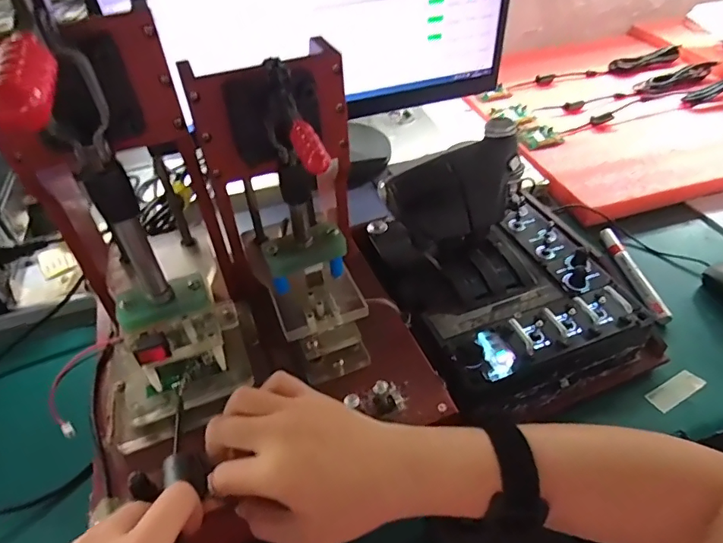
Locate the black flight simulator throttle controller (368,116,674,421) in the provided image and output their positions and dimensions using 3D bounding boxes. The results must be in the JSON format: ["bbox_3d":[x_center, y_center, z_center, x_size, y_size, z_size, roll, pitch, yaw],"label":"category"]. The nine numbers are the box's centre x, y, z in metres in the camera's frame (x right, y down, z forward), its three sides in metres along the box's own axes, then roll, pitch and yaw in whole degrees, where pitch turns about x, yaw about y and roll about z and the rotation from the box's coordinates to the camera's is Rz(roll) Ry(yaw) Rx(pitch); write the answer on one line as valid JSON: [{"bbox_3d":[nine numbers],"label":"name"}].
[{"bbox_3d":[0.140,-0.009,0.458,0.221,0.141,0.231,-14,44,-11],"label":"black flight simulator throttle controller"}]

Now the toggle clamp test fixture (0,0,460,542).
[{"bbox_3d":[-0.081,-0.019,0.296,0.244,0.270,0.196,-13,50,-10],"label":"toggle clamp test fixture"}]

